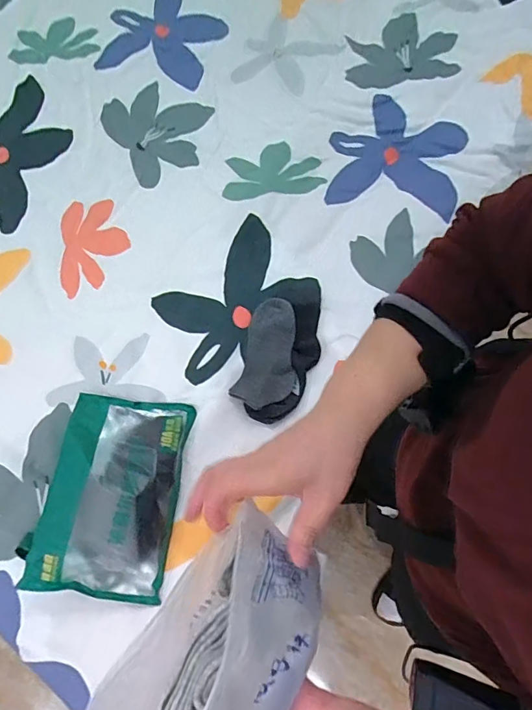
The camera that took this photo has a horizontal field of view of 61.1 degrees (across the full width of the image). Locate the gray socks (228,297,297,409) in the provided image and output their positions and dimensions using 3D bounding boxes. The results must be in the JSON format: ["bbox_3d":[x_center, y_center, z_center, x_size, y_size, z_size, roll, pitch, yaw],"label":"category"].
[{"bbox_3d":[0.008,-0.003,0.753,0.092,0.031,0.187,14,69,5],"label":"gray socks"}]

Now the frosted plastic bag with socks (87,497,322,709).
[{"bbox_3d":[-0.040,0.216,0.300,0.107,0.059,0.203,37,73,13],"label":"frosted plastic bag with socks"}]

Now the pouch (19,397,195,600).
[{"bbox_3d":[-0.231,0.192,0.656,0.198,0.073,0.282,6,69,2],"label":"pouch"}]

